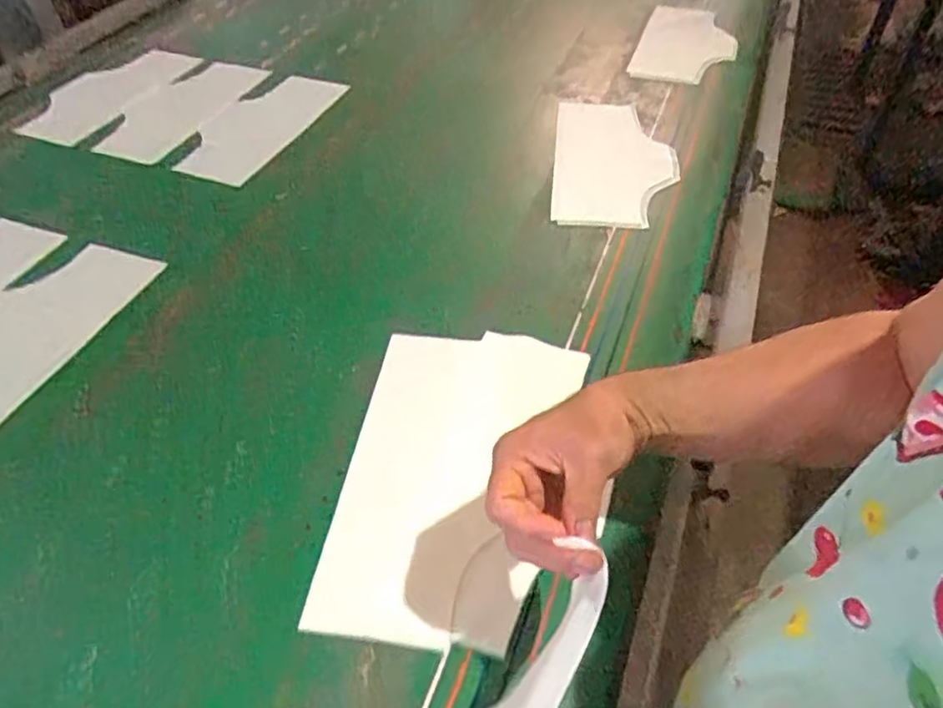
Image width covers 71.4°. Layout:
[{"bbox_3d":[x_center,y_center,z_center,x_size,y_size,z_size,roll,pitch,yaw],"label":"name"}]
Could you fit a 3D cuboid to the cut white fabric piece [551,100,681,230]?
[{"bbox_3d":[0.207,-0.285,0.952,0.169,0.015,0.322,4,47,6],"label":"cut white fabric piece"}]

